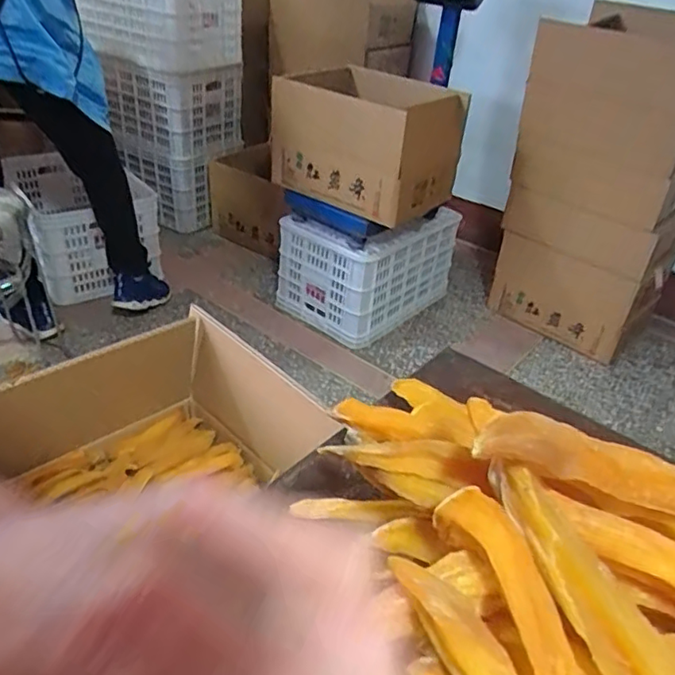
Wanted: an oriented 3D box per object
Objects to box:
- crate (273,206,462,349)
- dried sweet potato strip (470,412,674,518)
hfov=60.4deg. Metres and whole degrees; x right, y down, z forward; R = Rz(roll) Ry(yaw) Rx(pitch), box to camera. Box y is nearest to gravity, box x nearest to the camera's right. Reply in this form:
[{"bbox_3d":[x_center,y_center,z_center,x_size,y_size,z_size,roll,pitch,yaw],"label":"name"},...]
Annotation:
[{"bbox_3d":[0.098,-0.237,1.812,0.352,0.341,0.523,31,43,32],"label":"crate"},{"bbox_3d":[0.127,0.057,0.212,0.156,0.020,0.020,18,35,-7],"label":"dried sweet potato strip"}]

